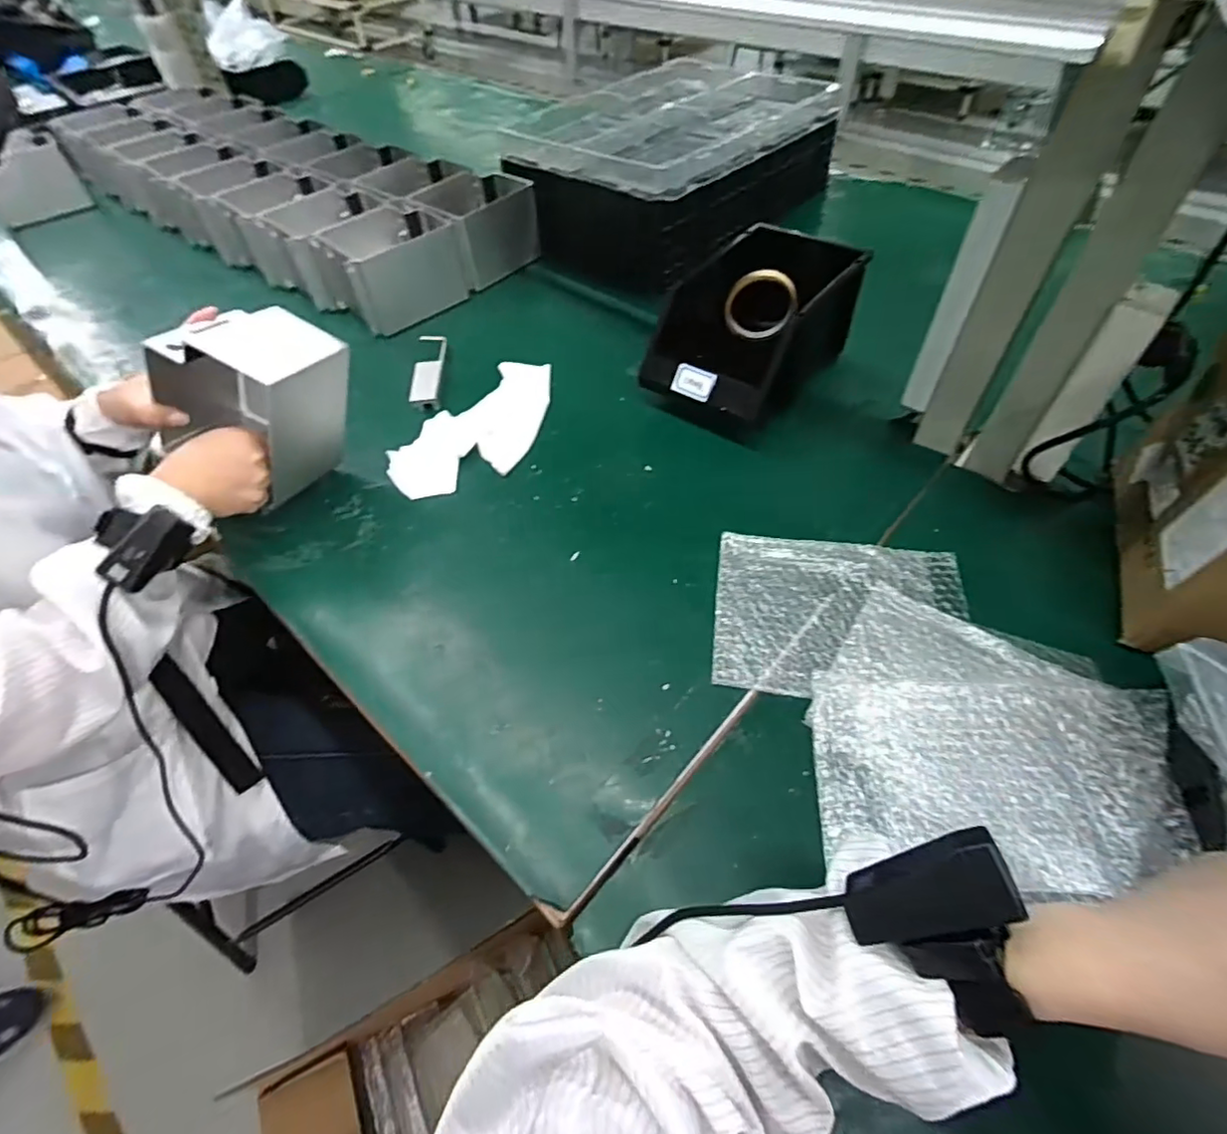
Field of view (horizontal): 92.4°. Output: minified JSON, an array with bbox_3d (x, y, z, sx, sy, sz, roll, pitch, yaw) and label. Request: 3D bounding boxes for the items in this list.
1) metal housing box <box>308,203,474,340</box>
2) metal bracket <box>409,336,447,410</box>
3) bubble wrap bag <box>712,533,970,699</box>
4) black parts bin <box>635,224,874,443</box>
[{"bbox_3d":[-0.324,-0.431,0.855,0.176,0.099,0.124,-35,59,-23],"label":"metal housing box"},{"bbox_3d":[-0.239,-0.260,0.763,0.035,0.018,0.149,-6,52,-2],"label":"metal bracket"},{"bbox_3d":[0.199,0.041,0.517,0.212,0.012,0.158,5,53,6],"label":"bubble wrap bag"},{"bbox_3d":[0.173,-0.282,0.698,0.161,0.120,0.266,32,60,24],"label":"black parts bin"}]

